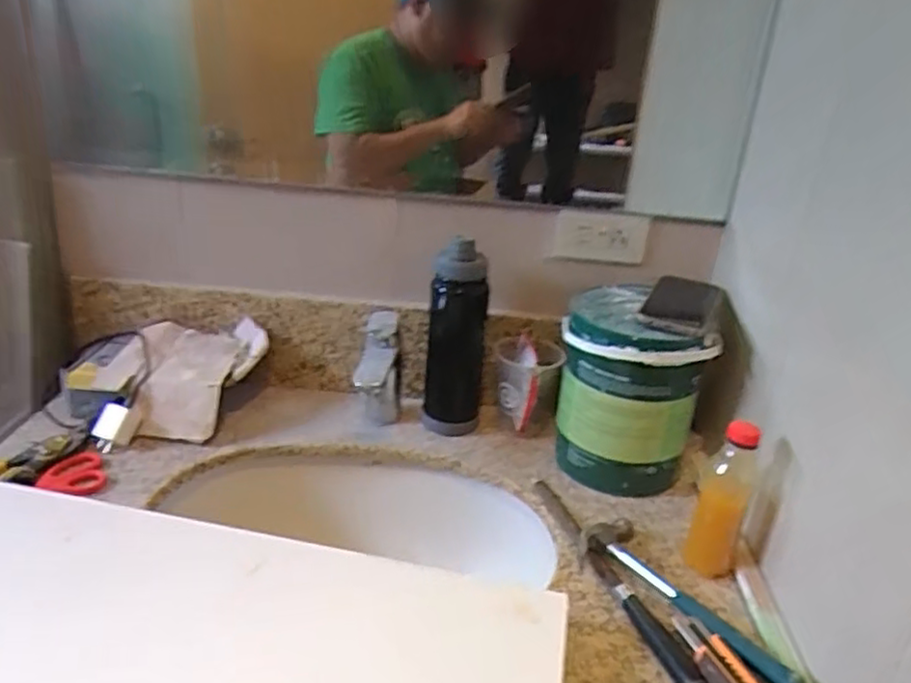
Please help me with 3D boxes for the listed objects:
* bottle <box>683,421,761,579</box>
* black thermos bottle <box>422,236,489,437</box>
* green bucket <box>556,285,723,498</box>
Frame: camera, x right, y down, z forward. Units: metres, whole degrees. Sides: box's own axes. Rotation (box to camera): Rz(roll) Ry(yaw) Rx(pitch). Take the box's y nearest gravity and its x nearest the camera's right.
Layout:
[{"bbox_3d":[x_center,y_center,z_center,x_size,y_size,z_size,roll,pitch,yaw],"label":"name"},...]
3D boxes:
[{"bbox_3d":[0.281,0.163,0.735,0.051,0.174,0.053,16,27,24],"label":"bottle"},{"bbox_3d":[0.001,-0.004,0.951,0.074,0.260,0.076,1,25,-8],"label":"black thermos bottle"},{"bbox_3d":[0.215,0.064,0.887,0.175,0.218,0.176,7,25,5],"label":"green bucket"}]

